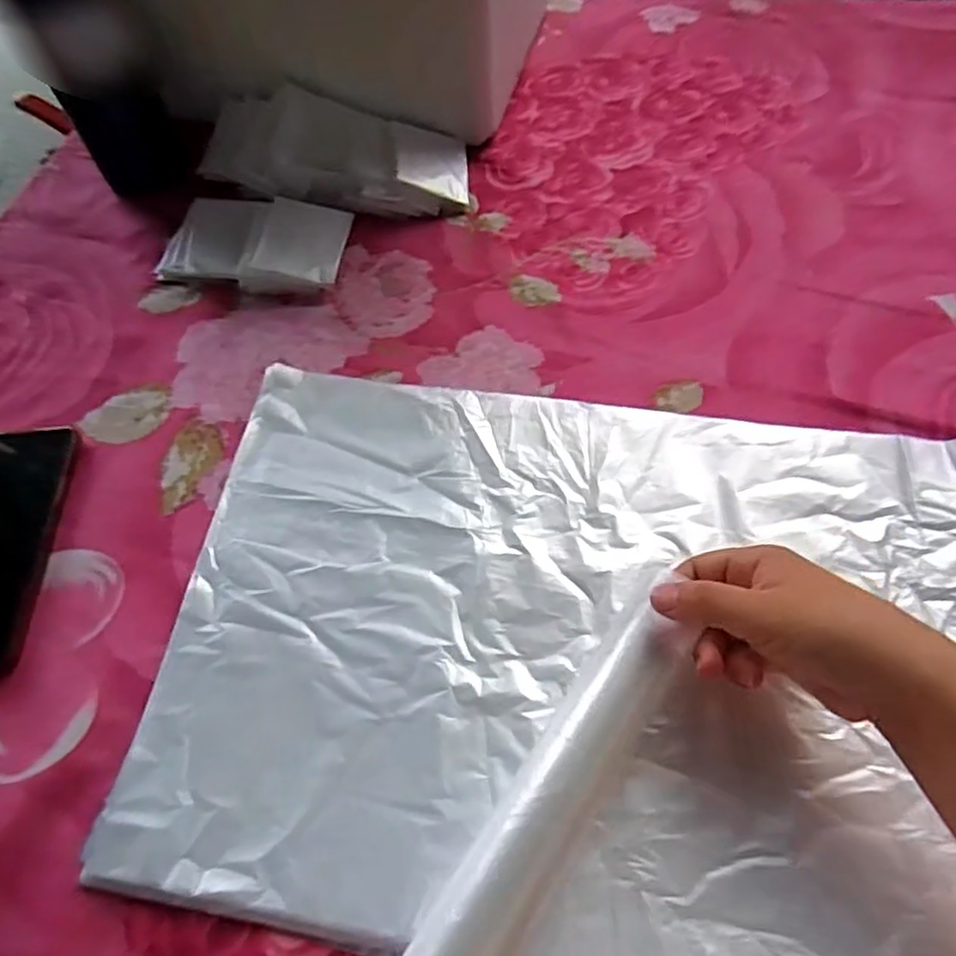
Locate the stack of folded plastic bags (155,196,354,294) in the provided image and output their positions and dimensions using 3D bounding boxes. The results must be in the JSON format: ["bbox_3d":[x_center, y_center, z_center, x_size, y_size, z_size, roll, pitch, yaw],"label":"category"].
[{"bbox_3d":[-0.180,-0.184,0.513,0.146,0.030,0.086,4,60,6],"label":"stack of folded plastic bags"}]

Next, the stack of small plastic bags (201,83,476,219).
[{"bbox_3d":[-0.120,-0.278,0.557,0.222,0.057,0.098,7,61,8],"label":"stack of small plastic bags"}]

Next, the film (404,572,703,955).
[{"bbox_3d":[-0.012,0.210,0.268,0.041,0.040,0.364,30,66,19],"label":"film"}]

